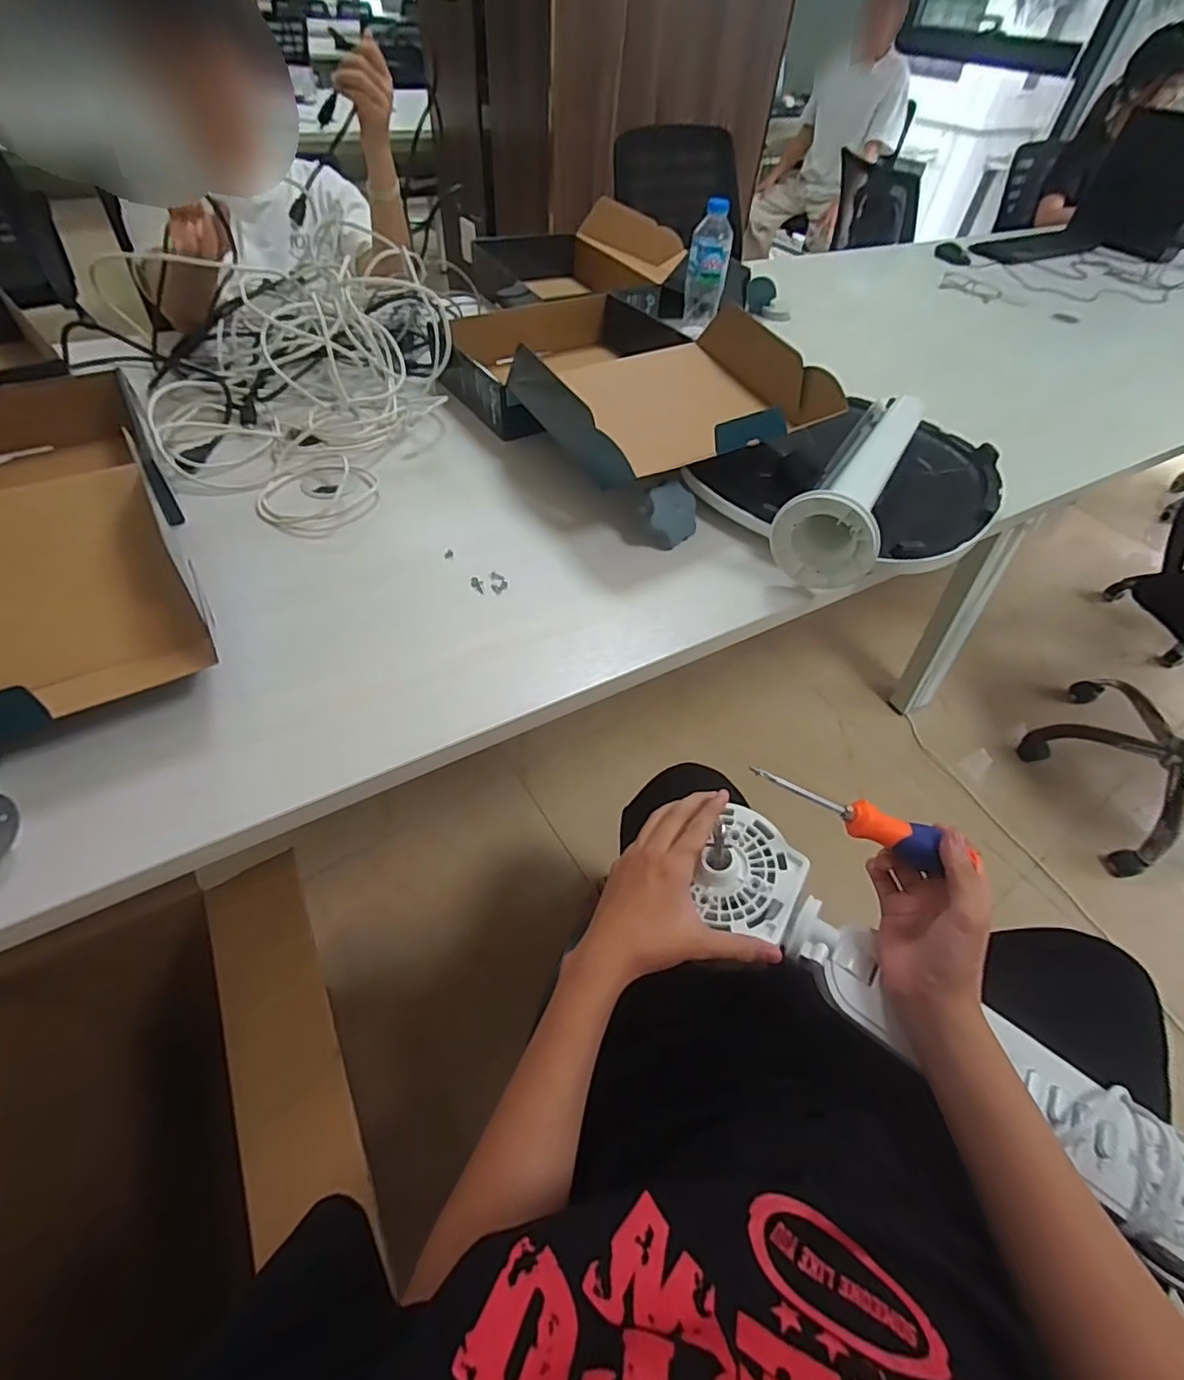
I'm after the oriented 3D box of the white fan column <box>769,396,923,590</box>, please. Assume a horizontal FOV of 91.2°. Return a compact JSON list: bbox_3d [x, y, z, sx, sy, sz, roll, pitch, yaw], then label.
[{"bbox_3d":[0.330,-0.279,0.708,0.104,0.092,0.398,25,54,15],"label":"white fan column"}]

